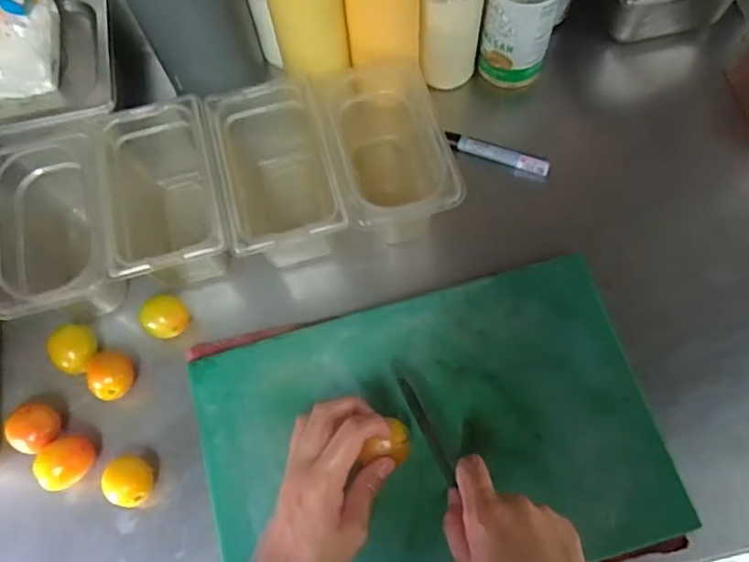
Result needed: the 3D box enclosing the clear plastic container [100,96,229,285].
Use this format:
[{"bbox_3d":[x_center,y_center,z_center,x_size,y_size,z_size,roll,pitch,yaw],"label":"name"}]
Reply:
[{"bbox_3d":[-0.195,-0.081,0.598,0.109,0.105,0.188,-12,69,-2],"label":"clear plastic container"}]

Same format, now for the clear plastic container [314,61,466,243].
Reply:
[{"bbox_3d":[0.011,-0.118,0.610,0.104,0.111,0.173,-15,70,-3],"label":"clear plastic container"}]

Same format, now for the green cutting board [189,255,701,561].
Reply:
[{"bbox_3d":[0.048,0.141,0.531,0.383,0.017,0.258,-16,70,-4],"label":"green cutting board"}]

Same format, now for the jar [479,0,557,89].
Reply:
[{"bbox_3d":[0.150,-0.275,0.623,0.071,0.157,0.062,13,71,7],"label":"jar"}]

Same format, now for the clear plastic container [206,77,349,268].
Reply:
[{"bbox_3d":[-0.091,-0.092,0.607,0.105,0.121,0.173,-14,69,-3],"label":"clear plastic container"}]

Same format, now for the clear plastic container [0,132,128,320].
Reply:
[{"bbox_3d":[-0.294,-0.048,0.587,0.111,0.099,0.191,-11,69,-1],"label":"clear plastic container"}]

